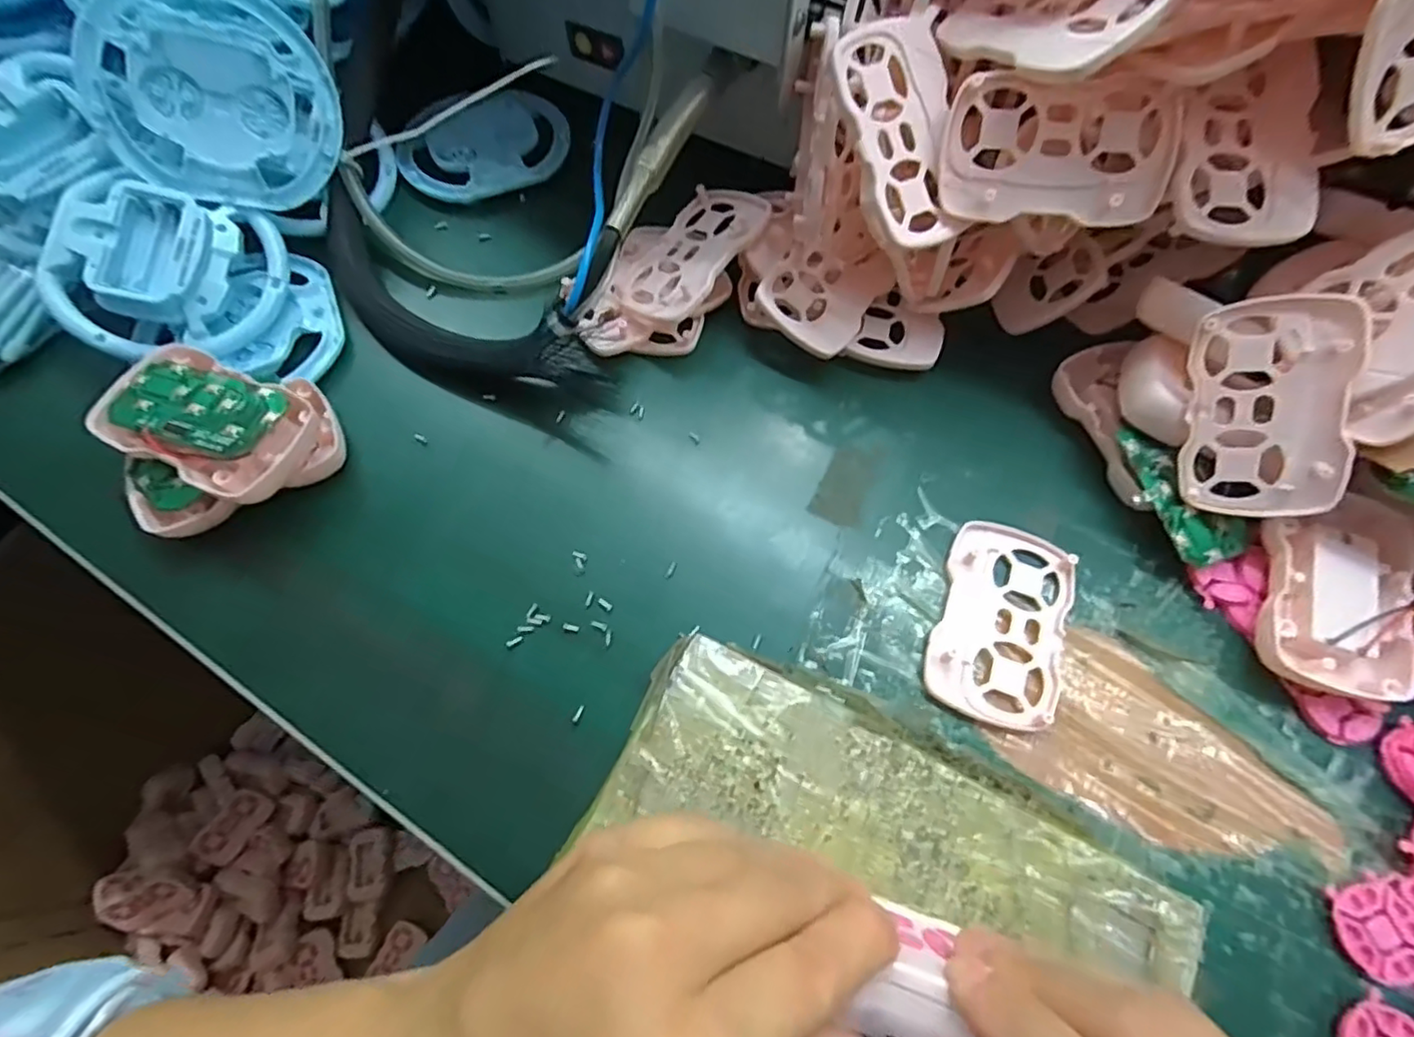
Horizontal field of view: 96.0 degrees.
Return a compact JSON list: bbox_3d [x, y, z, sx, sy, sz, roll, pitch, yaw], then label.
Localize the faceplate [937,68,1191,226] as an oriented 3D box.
[{"bbox_3d":[0.142,-0.148,0.258,0.088,0.010,0.052,11,107,8],"label":"faceplate"}]

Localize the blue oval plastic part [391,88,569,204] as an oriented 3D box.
[{"bbox_3d":[-0.139,-0.235,0.396,0.103,0.006,0.089,-15,68,-7],"label":"blue oval plastic part"}]

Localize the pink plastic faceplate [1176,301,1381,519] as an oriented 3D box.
[{"bbox_3d":[0.232,-0.045,0.264,0.053,0.008,0.088,5,106,34],"label":"pink plastic faceplate"}]

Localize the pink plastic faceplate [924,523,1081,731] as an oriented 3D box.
[{"bbox_3d":[0.130,0.046,0.282,0.055,0.007,0.088,20,69,8],"label":"pink plastic faceplate"}]

